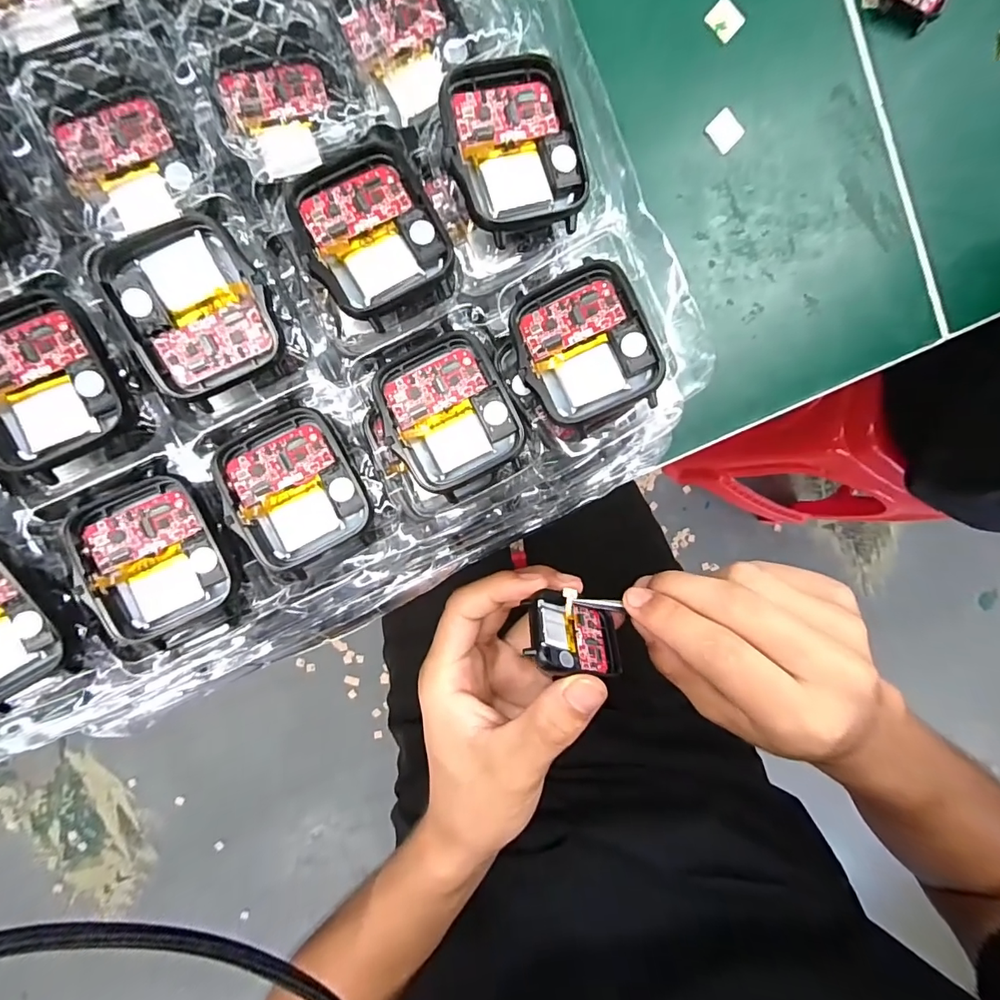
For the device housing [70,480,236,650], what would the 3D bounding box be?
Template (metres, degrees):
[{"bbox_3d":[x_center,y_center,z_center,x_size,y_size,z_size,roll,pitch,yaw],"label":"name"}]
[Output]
[{"bbox_3d":[-0.102,0.017,0.140,0.040,0.007,0.045,-28,97,-1],"label":"device housing"}]

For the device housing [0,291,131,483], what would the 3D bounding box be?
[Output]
[{"bbox_3d":[-0.128,-0.033,0.131,0.038,0.005,0.047,-22,97,-2],"label":"device housing"}]

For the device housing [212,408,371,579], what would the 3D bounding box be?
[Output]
[{"bbox_3d":[-0.063,-0.004,0.145,0.037,0.009,0.044,-32,97,-1],"label":"device housing"}]

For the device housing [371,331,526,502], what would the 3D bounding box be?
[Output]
[{"bbox_3d":[-0.016,-0.027,0.147,0.038,0.006,0.044,-29,97,-1],"label":"device housing"}]

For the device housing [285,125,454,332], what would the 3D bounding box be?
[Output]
[{"bbox_3d":[-0.037,-0.078,0.139,0.038,0.009,0.049,-26,97,-1],"label":"device housing"}]

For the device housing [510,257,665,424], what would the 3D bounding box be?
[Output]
[{"bbox_3d":[0.025,-0.046,0.143,0.037,0.012,0.043,-22,97,-2],"label":"device housing"}]

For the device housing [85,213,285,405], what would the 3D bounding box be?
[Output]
[{"bbox_3d":[-0.086,-0.055,0.135,0.037,0.013,0.044,-26,97,-1],"label":"device housing"}]

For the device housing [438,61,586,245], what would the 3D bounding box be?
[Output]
[{"bbox_3d":[0.004,-0.102,0.136,0.037,0.009,0.046,-16,96,-2],"label":"device housing"}]

